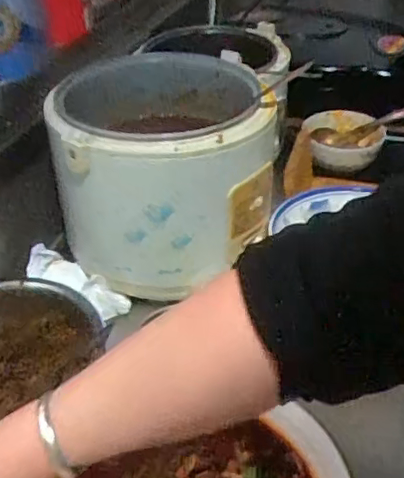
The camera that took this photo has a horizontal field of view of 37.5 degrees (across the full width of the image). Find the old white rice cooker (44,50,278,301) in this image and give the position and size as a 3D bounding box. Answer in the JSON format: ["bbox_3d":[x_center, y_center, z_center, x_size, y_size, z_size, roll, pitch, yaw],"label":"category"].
[{"bbox_3d":[-0.045,-0.084,0.736,0.256,0.200,0.250,-3,35,-2],"label":"old white rice cooker"}]

